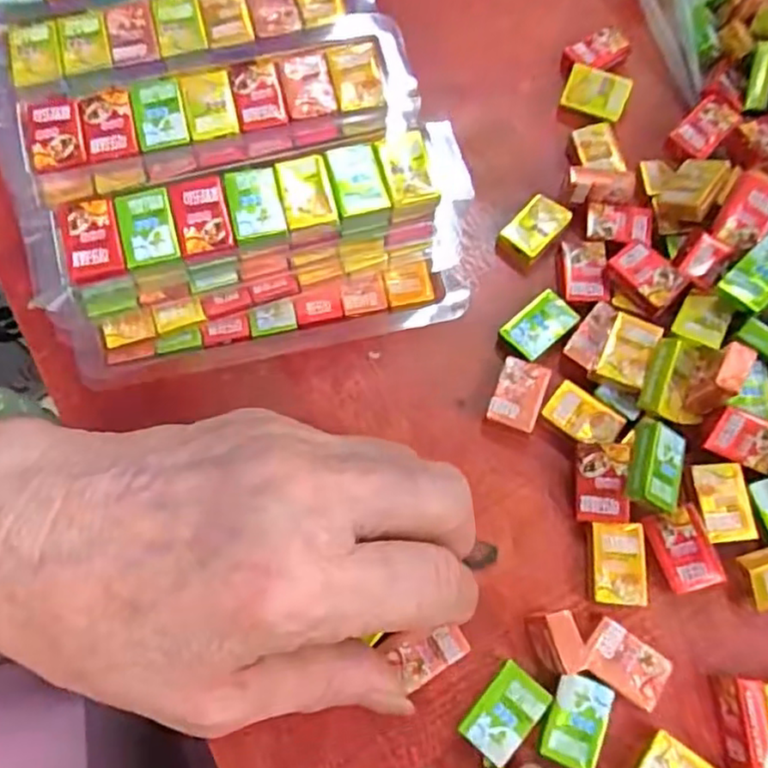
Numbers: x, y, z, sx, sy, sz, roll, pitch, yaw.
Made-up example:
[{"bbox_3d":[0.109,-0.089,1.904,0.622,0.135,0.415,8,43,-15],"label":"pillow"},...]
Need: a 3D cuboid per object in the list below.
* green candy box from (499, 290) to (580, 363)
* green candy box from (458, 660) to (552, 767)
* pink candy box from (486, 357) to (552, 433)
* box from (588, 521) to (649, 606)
[{"bbox_3d":[0.056,-0.022,0.236,0.027,0.004,0.018,-39,76,-12],"label":"green candy box"},{"bbox_3d":[0.036,0.098,0.196,0.016,0.006,0.025,41,76,12],"label":"green candy box"},{"bbox_3d":[0.047,0.003,0.228,0.017,0.004,0.025,21,72,7],"label":"pink candy box"},{"bbox_3d":[0.074,0.057,0.208,0.017,0.004,0.025,3,71,1],"label":"box"}]

